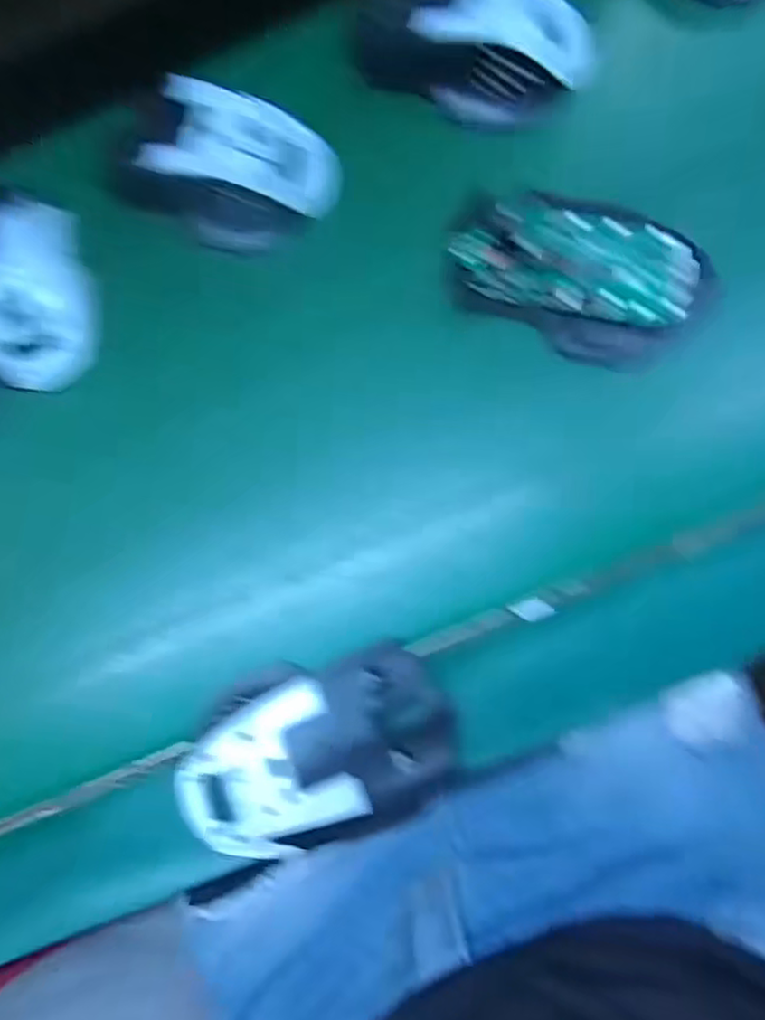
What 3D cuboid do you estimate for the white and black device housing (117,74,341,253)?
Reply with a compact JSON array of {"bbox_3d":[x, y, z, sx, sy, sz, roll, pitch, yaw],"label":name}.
[{"bbox_3d":[-0.082,-0.173,0.319,0.110,0.048,0.066,24,86,7],"label":"white and black device housing"}]

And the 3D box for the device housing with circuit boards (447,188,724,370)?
[{"bbox_3d":[0.088,-0.110,0.292,0.111,0.016,0.066,25,85,13],"label":"device housing with circuit boards"}]

